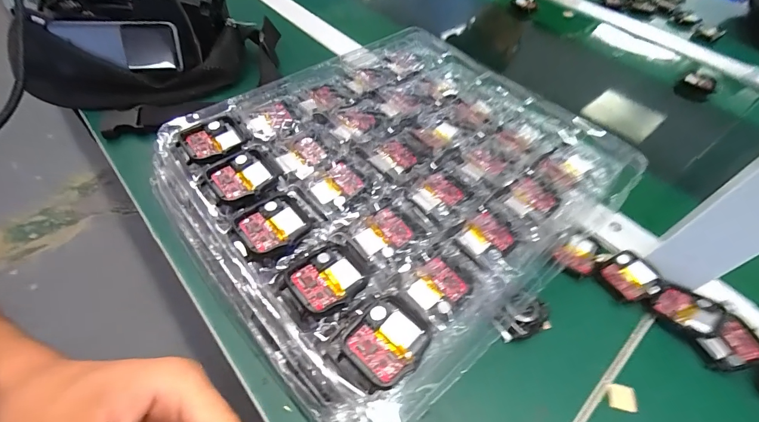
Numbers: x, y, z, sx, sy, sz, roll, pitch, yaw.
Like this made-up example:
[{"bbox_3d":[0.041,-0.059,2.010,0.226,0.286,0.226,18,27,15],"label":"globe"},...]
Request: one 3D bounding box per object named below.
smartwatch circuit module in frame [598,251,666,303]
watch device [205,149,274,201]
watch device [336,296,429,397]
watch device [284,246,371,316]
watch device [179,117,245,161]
[{"bbox_3d":[0.209,0.055,0.296,0.040,0.010,0.038,-20,56,-18],"label":"smartwatch circuit module in frame"},{"bbox_3d":[-0.097,-0.025,0.250,0.039,0.006,0.034,-30,60,-23],"label":"watch device"},{"bbox_3d":[0.003,0.072,0.194,0.039,0.014,0.044,36,59,22],"label":"watch device"},{"bbox_3d":[-0.030,0.040,0.214,0.045,0.006,0.038,-28,59,-22],"label":"watch device"},{"bbox_3d":[-0.126,-0.053,0.272,0.041,0.008,0.039,-32,61,-24],"label":"watch device"}]

